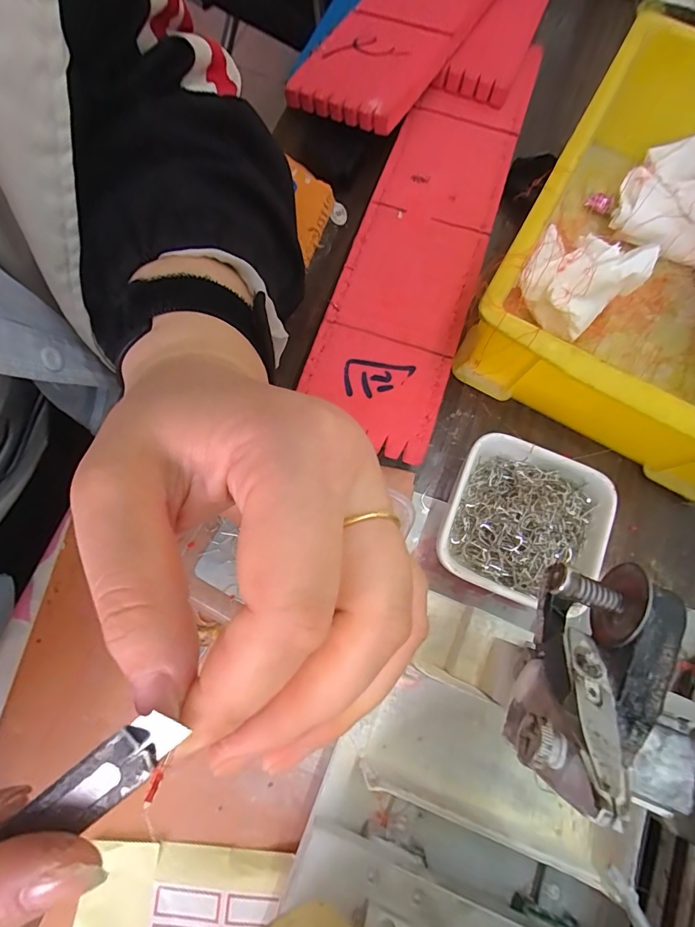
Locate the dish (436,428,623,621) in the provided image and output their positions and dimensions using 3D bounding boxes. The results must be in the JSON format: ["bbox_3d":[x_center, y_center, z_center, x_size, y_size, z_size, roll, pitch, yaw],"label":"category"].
[{"bbox_3d":[0.093,0.032,0.239,0.083,0.034,0.082,24,78,4],"label":"dish"}]

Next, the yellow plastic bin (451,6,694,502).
[{"bbox_3d":[0.196,-0.124,0.262,0.177,0.078,0.251,28,78,5],"label":"yellow plastic bin"}]

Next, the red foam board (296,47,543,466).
[{"bbox_3d":[0.047,-0.144,0.278,0.080,0.009,0.285,18,77,4],"label":"red foam board"}]

